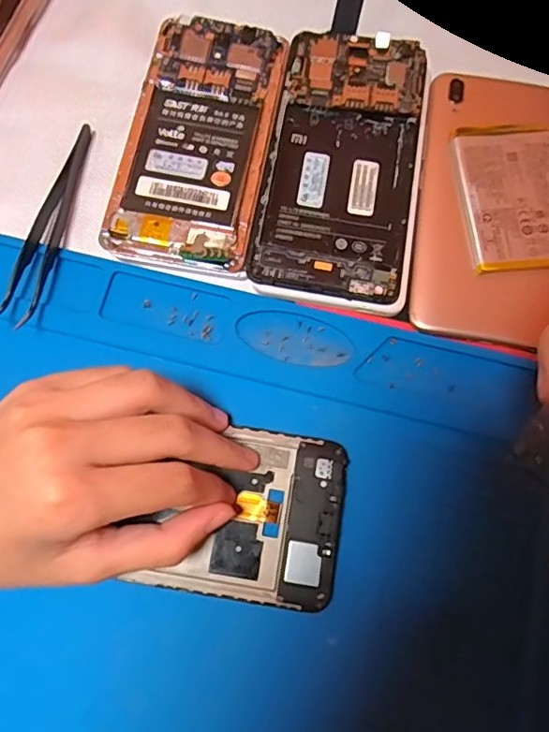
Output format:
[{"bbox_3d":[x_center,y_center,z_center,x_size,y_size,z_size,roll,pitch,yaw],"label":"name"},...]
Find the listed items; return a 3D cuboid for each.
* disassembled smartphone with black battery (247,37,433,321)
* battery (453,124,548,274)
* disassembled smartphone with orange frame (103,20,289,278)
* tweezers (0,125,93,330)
[{"bbox_3d":[0.035,-0.103,0.273,0.076,0.015,0.149,9,74,1],"label":"disassembled smartphone with black battery"},{"bbox_3d":[0.124,-0.087,0.272,0.058,0.007,0.084,-2,75,-2],"label":"battery"},{"bbox_3d":[-0.037,-0.116,0.276,0.070,0.015,0.138,10,74,1],"label":"disassembled smartphone with orange frame"},{"bbox_3d":[-0.108,-0.071,0.265,0.017,0.010,0.112,17,75,3],"label":"tweezers"}]

